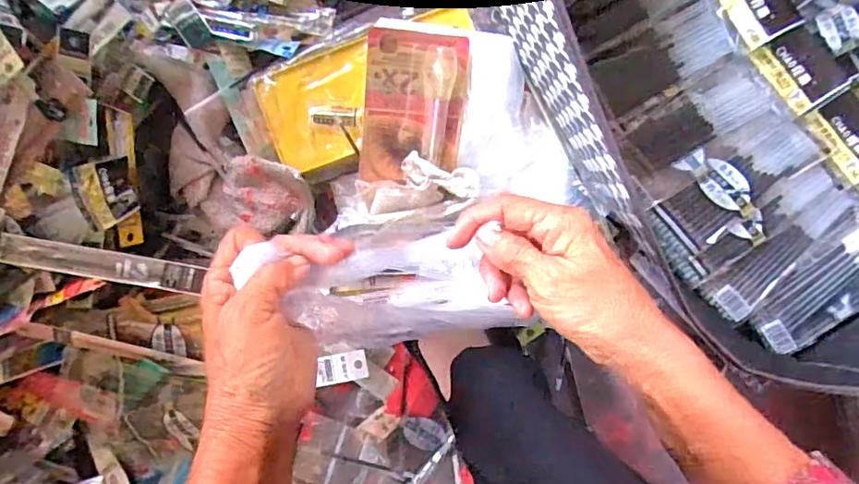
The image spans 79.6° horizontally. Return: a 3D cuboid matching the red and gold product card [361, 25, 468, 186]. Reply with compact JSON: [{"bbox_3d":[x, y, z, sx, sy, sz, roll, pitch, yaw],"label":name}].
[{"bbox_3d":[-0.014,-0.115,0.450,0.085,0.016,0.127,6,105,2],"label":"red and gold product card"}]

